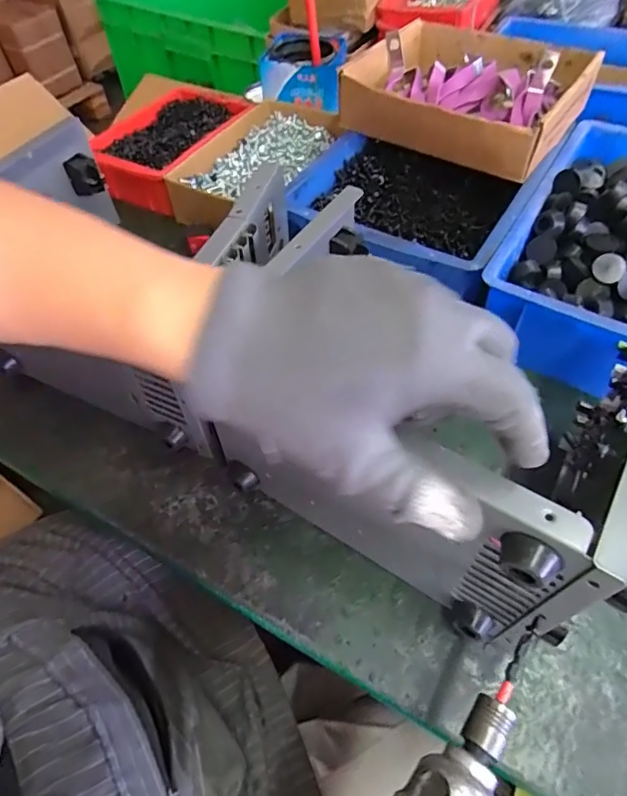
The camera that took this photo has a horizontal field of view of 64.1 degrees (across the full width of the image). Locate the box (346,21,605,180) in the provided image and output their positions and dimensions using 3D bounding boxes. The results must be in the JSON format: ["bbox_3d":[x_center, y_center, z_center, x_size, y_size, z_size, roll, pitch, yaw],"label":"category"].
[{"bbox_3d":[0.162,-0.320,0.527,0.213,0.058,0.194,30,60,23],"label":"box"}]

